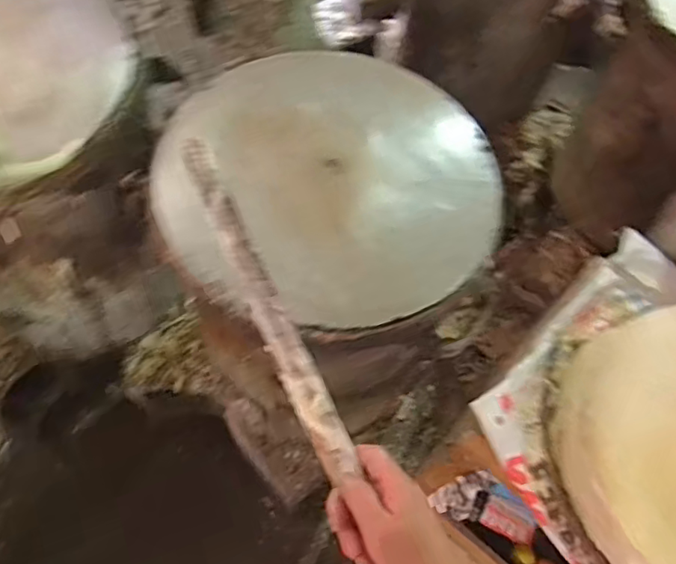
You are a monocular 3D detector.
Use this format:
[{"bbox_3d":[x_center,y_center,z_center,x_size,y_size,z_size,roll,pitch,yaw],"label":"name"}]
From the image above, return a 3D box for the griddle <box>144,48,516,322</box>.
[{"bbox_3d":[-0.008,-0.128,0.658,0.387,0.073,0.375,1,62,-3],"label":"griddle"}]

